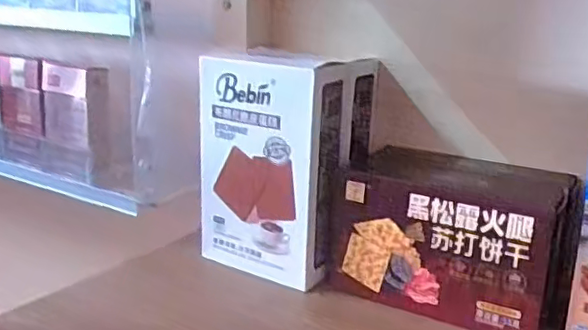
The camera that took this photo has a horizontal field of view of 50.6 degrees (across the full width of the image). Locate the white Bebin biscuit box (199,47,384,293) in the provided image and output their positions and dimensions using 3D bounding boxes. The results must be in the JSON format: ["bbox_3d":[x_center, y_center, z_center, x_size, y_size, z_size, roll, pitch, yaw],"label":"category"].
[{"bbox_3d":[-0.003,-0.008,0.470,0.104,0.152,0.104,10,16,25],"label":"white Bebin biscuit box"}]

